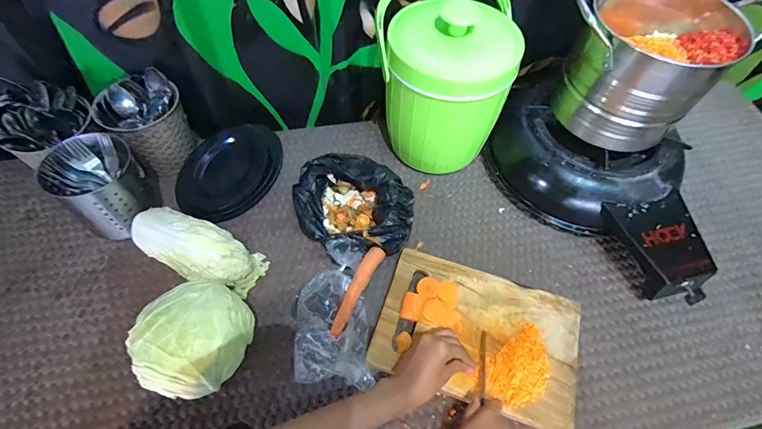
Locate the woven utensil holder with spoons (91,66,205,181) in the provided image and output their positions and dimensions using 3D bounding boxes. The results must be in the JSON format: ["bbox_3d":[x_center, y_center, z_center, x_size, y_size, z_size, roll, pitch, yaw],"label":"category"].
[{"bbox_3d":[-0.421,-0.164,0.702,0.124,0.141,0.121,39,63,23],"label":"woven utensil holder with spoons"}]

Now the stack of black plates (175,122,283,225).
[{"bbox_3d":[-0.286,-0.089,0.742,0.161,0.031,0.223,21,58,13],"label":"stack of black plates"}]

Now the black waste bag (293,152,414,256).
[{"bbox_3d":[-0.046,-0.026,0.679,0.200,0.067,0.168,1,55,-1],"label":"black waste bag"}]

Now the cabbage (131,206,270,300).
[{"bbox_3d":[-0.300,0.057,0.615,0.202,0.086,0.088,17,57,11],"label":"cabbage"}]

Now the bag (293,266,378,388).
[{"bbox_3d":[-0.075,0.168,0.575,0.109,0.046,0.168,-6,56,-5],"label":"bag"}]

